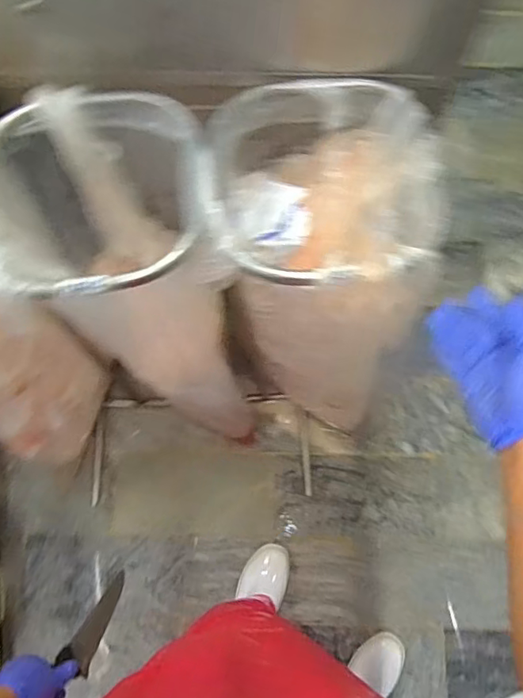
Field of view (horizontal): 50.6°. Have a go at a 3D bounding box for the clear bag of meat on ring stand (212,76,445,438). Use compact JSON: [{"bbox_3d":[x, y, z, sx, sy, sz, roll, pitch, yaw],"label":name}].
[{"bbox_3d":[0.097,-0.123,1.074,0.310,0.764,0.374,-2,74,1],"label":"clear bag of meat on ring stand"}]

